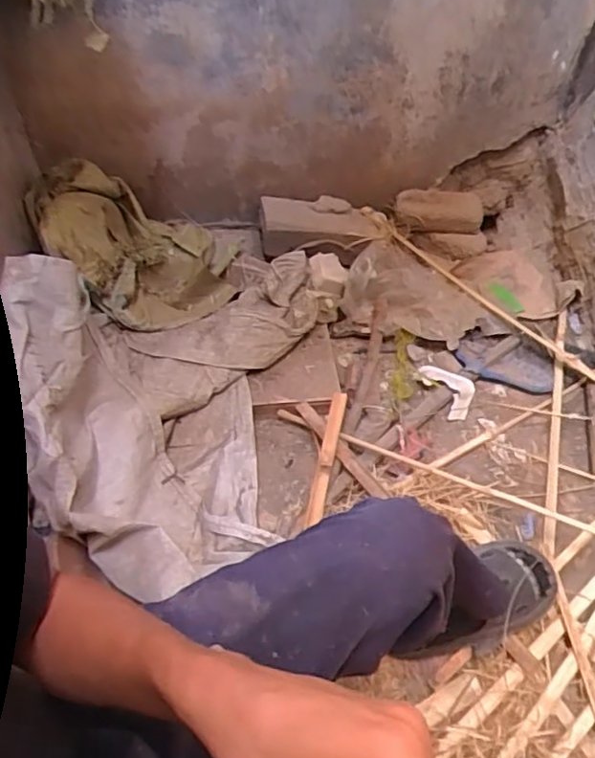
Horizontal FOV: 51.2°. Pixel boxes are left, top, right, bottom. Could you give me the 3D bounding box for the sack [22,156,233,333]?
[{"bbox_3d":[-0.377,-0.294,1.394,0.425,0.236,0.321,23,55,18],"label":"sack"}]

